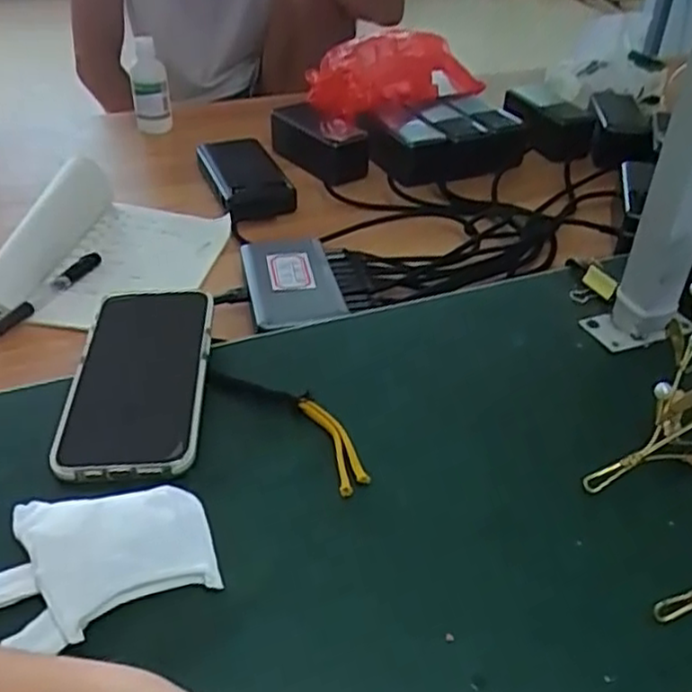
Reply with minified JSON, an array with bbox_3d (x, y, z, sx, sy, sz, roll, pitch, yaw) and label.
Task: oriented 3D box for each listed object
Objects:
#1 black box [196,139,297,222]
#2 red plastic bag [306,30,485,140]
[{"bbox_3d":[-0.109,-0.187,0.786,0.075,0.033,0.153,-14,40,-21],"label":"black box"},{"bbox_3d":[0.055,-0.335,0.933,0.250,0.094,0.149,-26,46,-33],"label":"red plastic bag"}]

